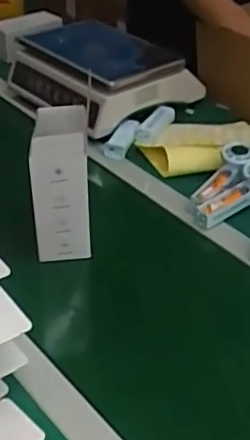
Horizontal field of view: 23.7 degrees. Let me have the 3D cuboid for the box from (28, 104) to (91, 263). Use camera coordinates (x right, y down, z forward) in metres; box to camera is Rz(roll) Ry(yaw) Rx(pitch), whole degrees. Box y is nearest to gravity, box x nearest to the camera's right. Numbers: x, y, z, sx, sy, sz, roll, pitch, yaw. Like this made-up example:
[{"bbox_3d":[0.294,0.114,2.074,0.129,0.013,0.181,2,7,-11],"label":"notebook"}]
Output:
[{"bbox_3d":[-0.088,-0.049,0.802,0.072,0.190,0.091,-3,38,-7],"label":"box"}]

